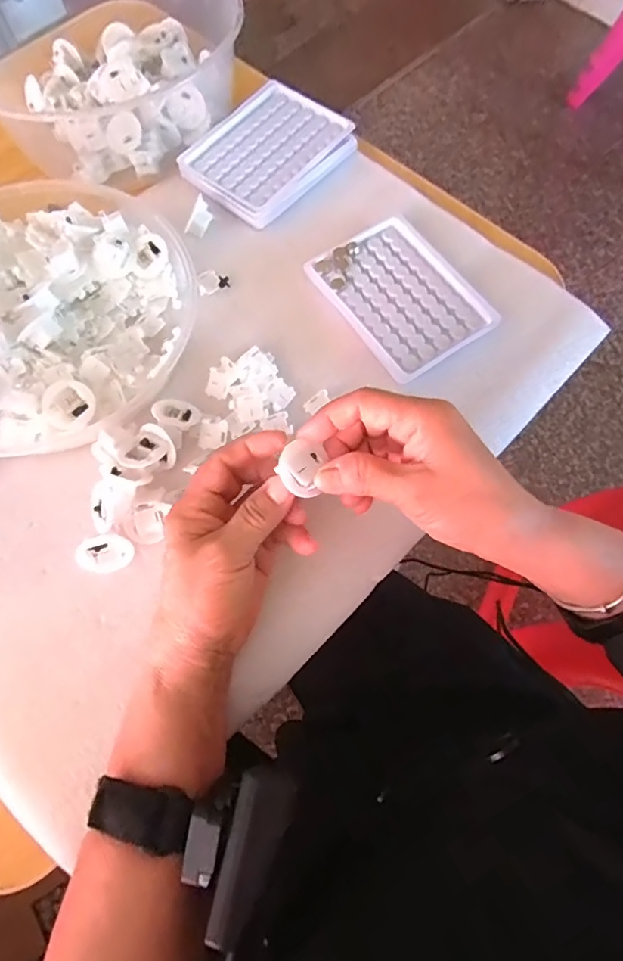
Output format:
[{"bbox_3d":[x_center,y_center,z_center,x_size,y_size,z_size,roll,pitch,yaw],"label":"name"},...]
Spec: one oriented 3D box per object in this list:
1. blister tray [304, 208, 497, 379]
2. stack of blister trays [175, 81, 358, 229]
[{"bbox_3d":[0.070,-0.146,0.390,0.098,0.006,0.128,-32,74,-12],"label":"blister tray"},{"bbox_3d":[-0.037,-0.284,0.434,0.106,0.013,0.136,38,74,11],"label":"stack of blister trays"}]

